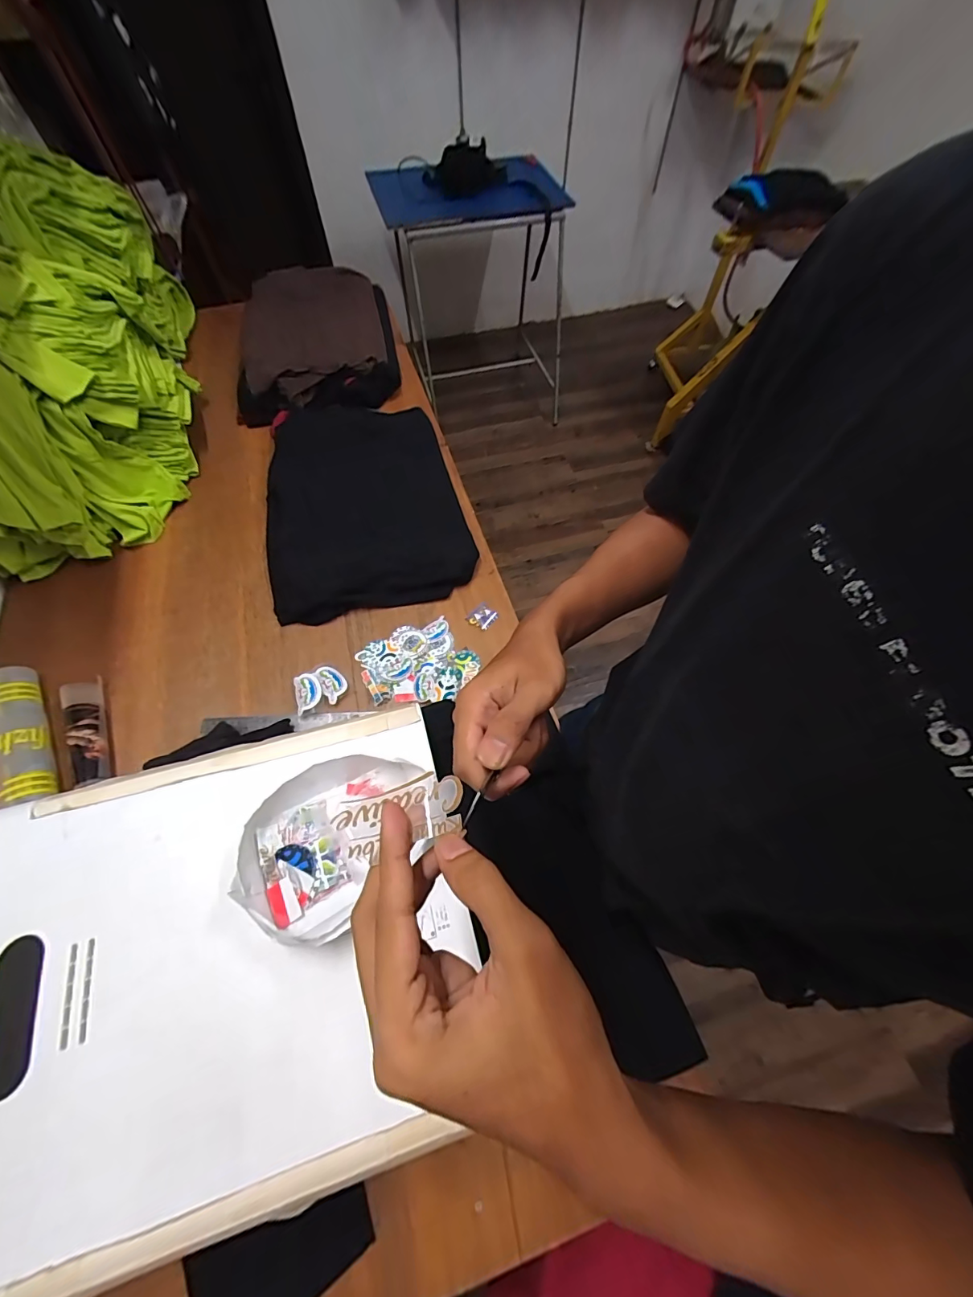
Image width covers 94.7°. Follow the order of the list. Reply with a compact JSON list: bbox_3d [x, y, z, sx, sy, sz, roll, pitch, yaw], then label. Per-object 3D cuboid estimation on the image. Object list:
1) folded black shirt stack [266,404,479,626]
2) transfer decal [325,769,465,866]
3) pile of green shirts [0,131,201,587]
[{"bbox_3d":[-0.250,-0.318,0.903,0.366,0.100,0.551,-14,63,-6],"label":"folded black shirt stack"},{"bbox_3d":[-0.042,0.083,0.226,0.064,0.007,0.031,-11,62,-20],"label":"transfer decal"},{"bbox_3d":[-0.801,-0.540,0.850,0.325,0.383,0.716,-12,62,-5],"label":"pile of green shirts"}]

